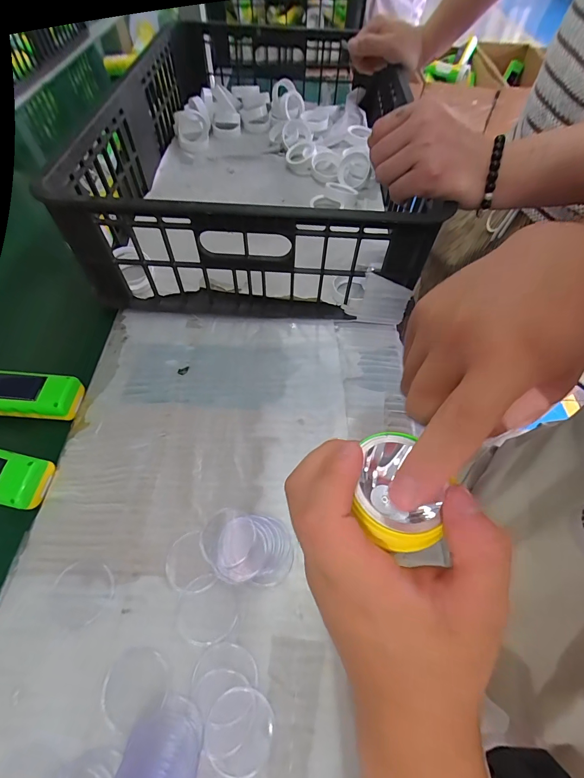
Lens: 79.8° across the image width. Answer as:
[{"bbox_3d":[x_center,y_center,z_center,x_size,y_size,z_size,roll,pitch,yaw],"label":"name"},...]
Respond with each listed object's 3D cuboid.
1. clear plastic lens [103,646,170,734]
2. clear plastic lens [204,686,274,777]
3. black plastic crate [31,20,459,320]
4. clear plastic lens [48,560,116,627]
[{"bbox_3d":[-0.105,0.197,0.232,0.041,0.004,0.039,1,57,-1],"label":"clear plastic lens"},{"bbox_3d":[-0.034,0.218,0.222,0.041,0.004,0.041,13,58,7],"label":"clear plastic lens"},{"bbox_3d":[-0.039,-0.358,0.520,0.372,0.143,0.584,3,57,0],"label":"black plastic crate"},{"bbox_3d":[-0.156,0.150,0.259,0.043,0.004,0.040,13,57,6],"label":"clear plastic lens"}]

